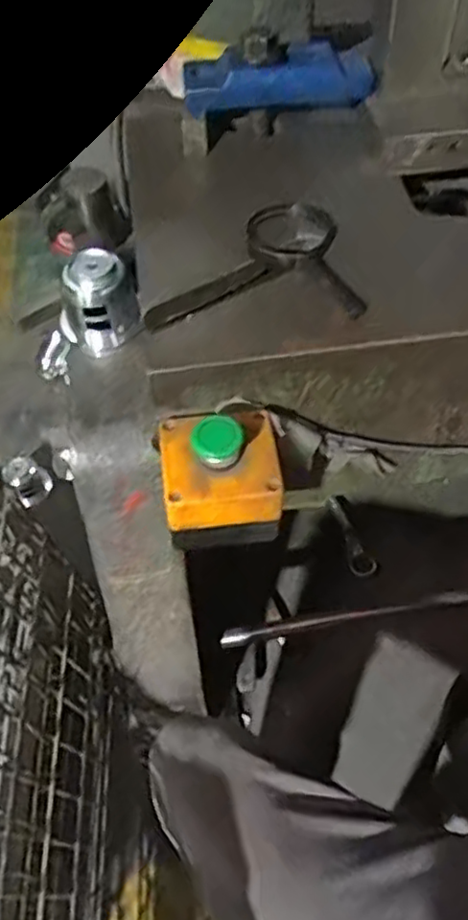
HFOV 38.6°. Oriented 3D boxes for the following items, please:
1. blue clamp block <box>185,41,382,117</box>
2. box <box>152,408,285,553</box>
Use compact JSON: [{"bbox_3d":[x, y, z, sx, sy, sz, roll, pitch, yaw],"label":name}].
[{"bbox_3d":[0.038,-0.325,0.573,0.161,0.040,0.056,-2,55,1],"label":"blue clamp block"},{"bbox_3d":[-0.008,0.008,0.463,0.083,0.078,0.088,-8,55,-3],"label":"box"}]

